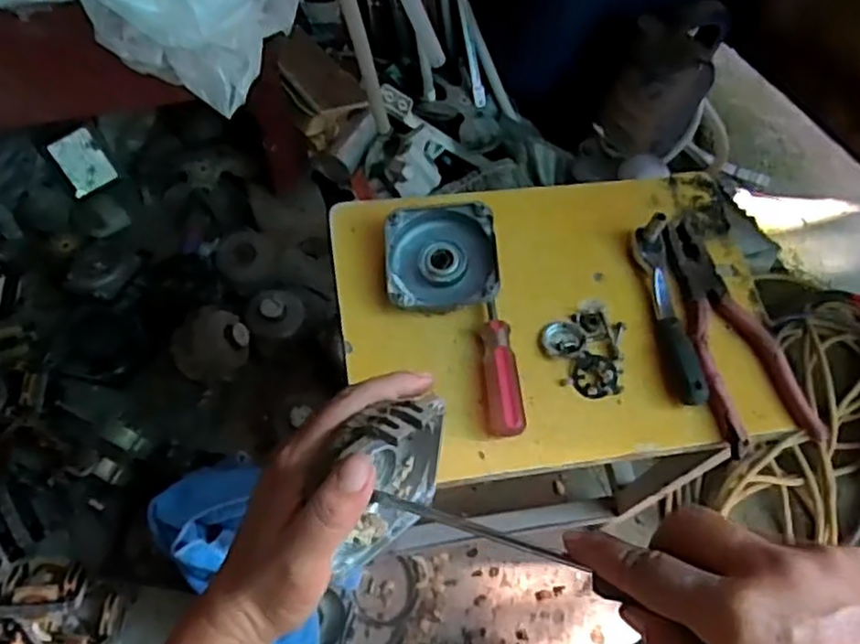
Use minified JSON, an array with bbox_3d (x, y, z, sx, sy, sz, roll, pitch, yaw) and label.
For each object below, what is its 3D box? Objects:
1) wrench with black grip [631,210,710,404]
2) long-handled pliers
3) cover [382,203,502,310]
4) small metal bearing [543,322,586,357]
[{"bbox_3d":[0.186,-0.010,0.541,0.020,0.042,0.148,-6,62,-7],"label":"wrench with black grip"},{"bbox_3d":[0.222,0.004,0.548,0.073,0.015,0.195,-14,63,-11],"label":"long-handled pliers"},{"bbox_3d":[0.008,-0.050,0.541,0.081,0.028,0.081,-1,61,-5],"label":"cover"},{"bbox_3d":[0.101,0.013,0.539,0.030,0.006,0.026,9,61,1],"label":"small metal bearing"}]

